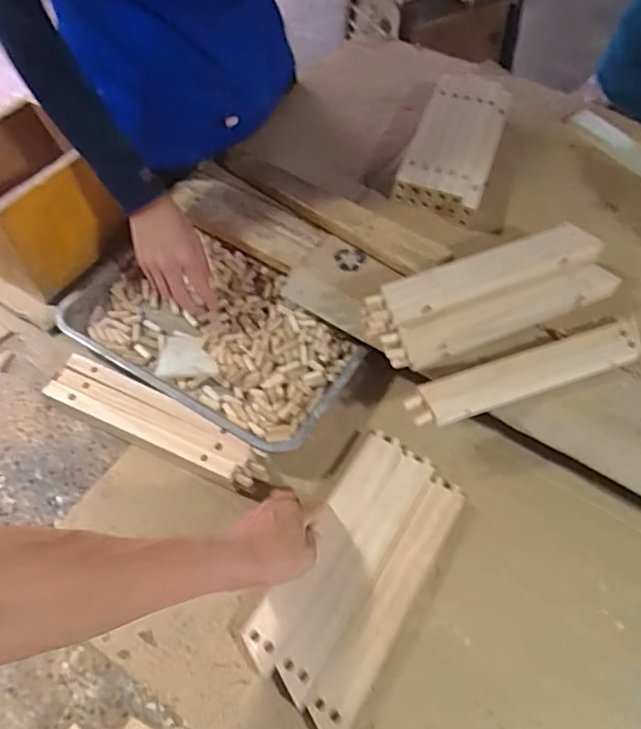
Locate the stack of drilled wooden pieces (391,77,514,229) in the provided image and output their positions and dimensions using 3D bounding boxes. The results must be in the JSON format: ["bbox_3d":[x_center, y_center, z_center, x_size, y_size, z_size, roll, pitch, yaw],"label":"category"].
[{"bbox_3d":[0.210,-0.352,0.871,0.126,0.043,0.314,17,56,10],"label":"stack of drilled wooden pieces"}]

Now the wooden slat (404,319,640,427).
[{"bbox_3d":[0.245,0.011,0.665,0.293,0.028,0.047,-15,56,-11],"label":"wooden slat"}]

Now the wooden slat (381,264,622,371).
[{"bbox_3d":[0.223,-0.060,0.690,0.302,0.017,0.055,-19,94,-8],"label":"wooden slat"}]

